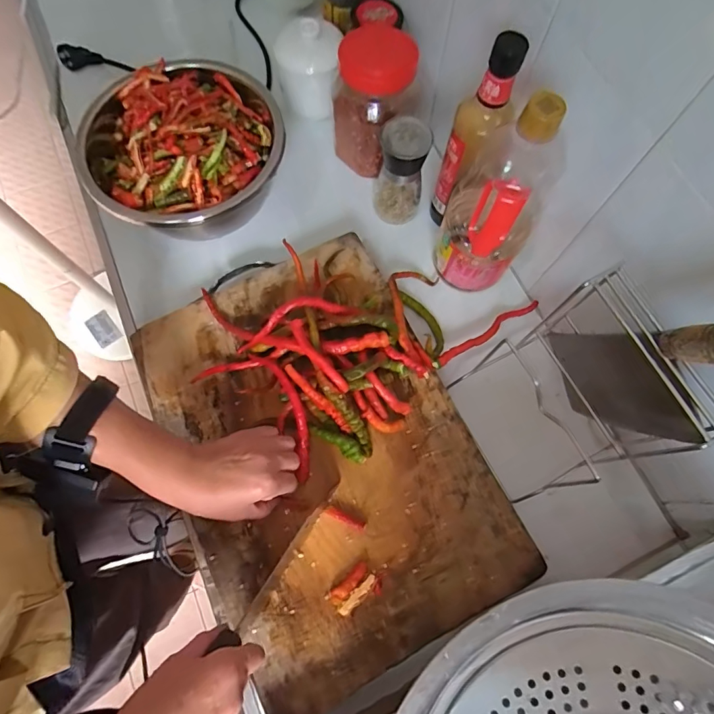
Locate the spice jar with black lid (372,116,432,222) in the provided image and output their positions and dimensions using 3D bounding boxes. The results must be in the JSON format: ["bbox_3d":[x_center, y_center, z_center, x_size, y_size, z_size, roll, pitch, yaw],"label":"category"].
[{"bbox_3d":[0.057,-0.237,0.569,0.061,0.135,0.051,7,73,1],"label":"spice jar with black lid"}]

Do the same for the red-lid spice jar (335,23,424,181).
[{"bbox_3d":[0.023,-0.336,0.581,0.092,0.151,0.099,0,73,-1],"label":"red-lid spice jar"}]

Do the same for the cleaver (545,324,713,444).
[{"bbox_3d":[0.263,0.022,0.374,0.029,0.264,0.102,-26,92,-4],"label":"cleaver"}]

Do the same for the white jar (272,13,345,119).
[{"bbox_3d":[-0.068,-0.407,0.617,0.083,0.112,0.086,0,73,-1],"label":"white jar"}]

